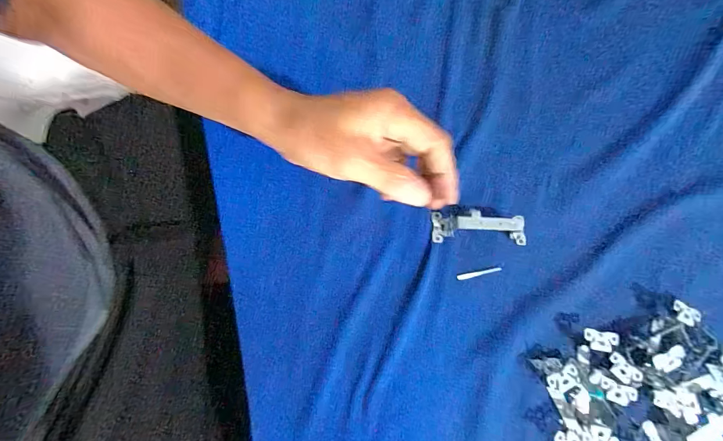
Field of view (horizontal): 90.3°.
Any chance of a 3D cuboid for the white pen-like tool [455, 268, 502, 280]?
[{"bbox_3d":[0.127,0.057,0.387,0.049,0.004,0.006,-11,78,-3],"label":"white pen-like tool"}]

